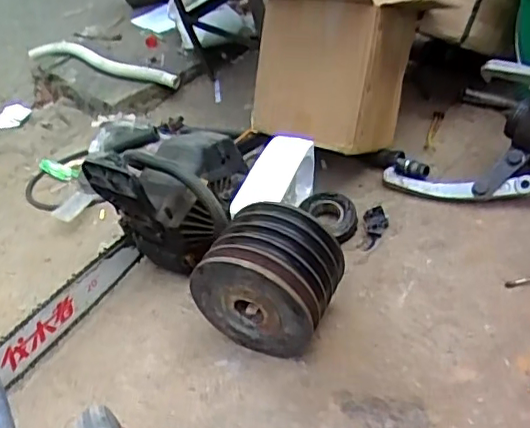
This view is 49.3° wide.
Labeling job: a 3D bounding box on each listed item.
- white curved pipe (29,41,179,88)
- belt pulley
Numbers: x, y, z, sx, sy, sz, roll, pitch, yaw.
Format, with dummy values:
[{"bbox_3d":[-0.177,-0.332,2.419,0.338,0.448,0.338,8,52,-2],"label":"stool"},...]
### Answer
[{"bbox_3d":[-0.341,-0.300,1.139,0.360,0.054,0.047,15,44,25],"label":"white curved pipe"},{"bbox_3d":[0.004,0.118,0.897,0.210,0.241,0.115,9,41,19],"label":"belt pulley"}]

